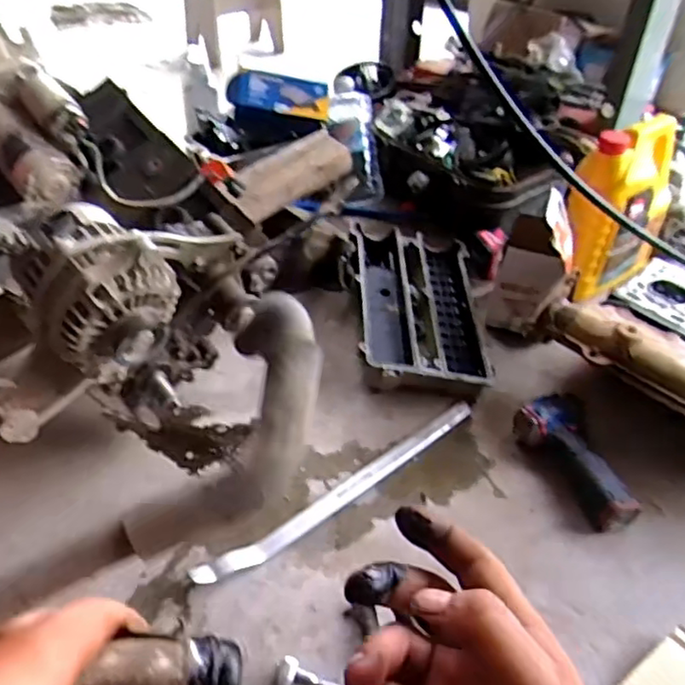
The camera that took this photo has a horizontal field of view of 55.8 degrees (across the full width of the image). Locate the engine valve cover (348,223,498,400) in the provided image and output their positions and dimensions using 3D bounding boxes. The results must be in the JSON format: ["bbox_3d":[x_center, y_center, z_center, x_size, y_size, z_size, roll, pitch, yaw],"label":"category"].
[{"bbox_3d":[0.127,-0.059,1.102,0.214,0.087,0.362,0,42,-2],"label":"engine valve cover"}]

